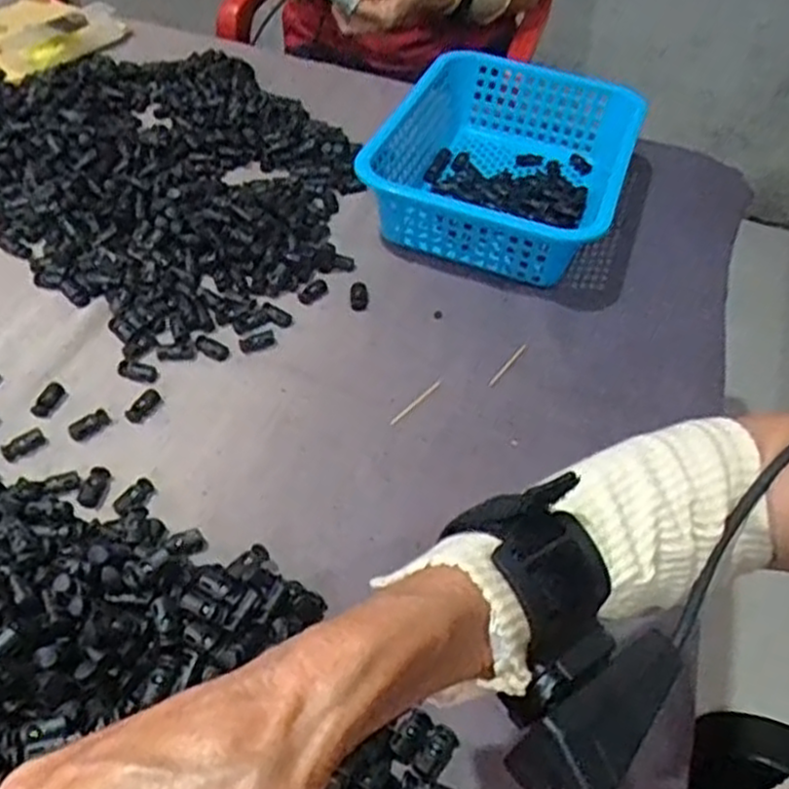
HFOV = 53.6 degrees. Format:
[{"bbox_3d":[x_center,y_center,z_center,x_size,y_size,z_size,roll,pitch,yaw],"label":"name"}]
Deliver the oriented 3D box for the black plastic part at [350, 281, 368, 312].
[{"bbox_3d":[-0.029,-0.083,0.656,0.015,0.009,0.028,4,47,-4],"label":"black plastic part"}]

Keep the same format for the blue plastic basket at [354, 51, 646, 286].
[{"bbox_3d":[0.103,-0.221,0.754,0.222,0.081,0.287,19,47,10],"label":"blue plastic basket"}]

